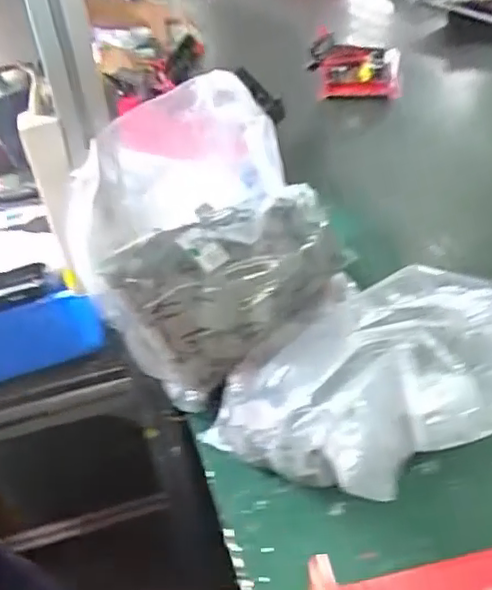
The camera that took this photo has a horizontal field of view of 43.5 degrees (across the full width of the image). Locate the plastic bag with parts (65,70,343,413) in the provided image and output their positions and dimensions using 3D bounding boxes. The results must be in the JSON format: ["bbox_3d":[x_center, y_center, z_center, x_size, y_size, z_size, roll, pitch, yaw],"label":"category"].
[{"bbox_3d":[-0.031,-0.065,0.584,0.212,0.231,0.208,5,36,16],"label":"plastic bag with parts"}]

